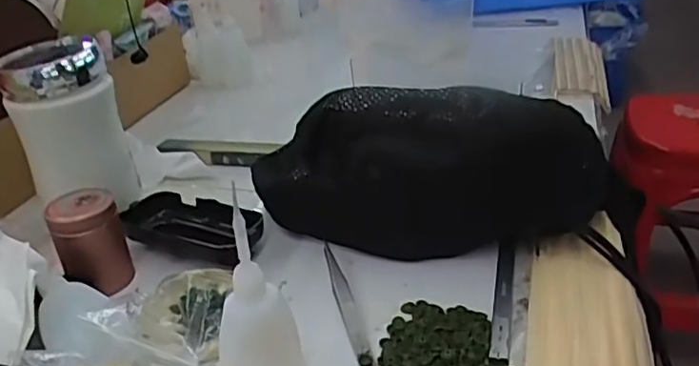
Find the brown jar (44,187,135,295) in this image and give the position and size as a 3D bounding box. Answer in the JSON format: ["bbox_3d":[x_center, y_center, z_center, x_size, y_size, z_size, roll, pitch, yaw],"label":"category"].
[{"bbox_3d":[-0.177,0.040,0.439,0.037,0.064,0.036,-4,29,2],"label":"brown jar"}]

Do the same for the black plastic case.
[{"bbox_3d":[-0.120,0.033,0.487,0.118,0.023,0.051,7,31,20],"label":"black plastic case"}]

